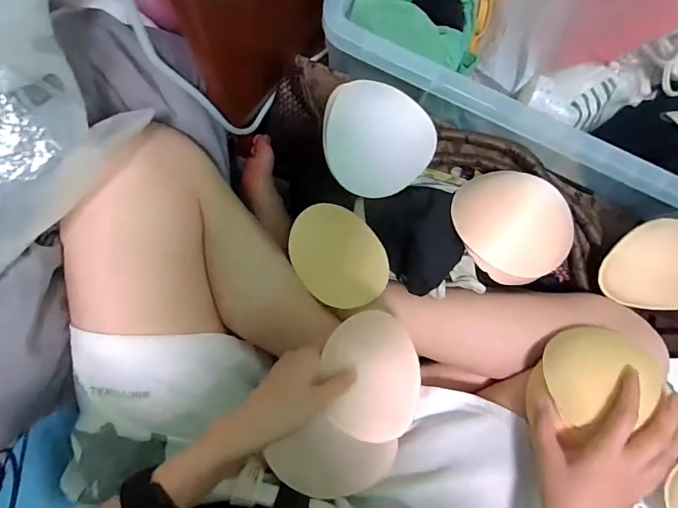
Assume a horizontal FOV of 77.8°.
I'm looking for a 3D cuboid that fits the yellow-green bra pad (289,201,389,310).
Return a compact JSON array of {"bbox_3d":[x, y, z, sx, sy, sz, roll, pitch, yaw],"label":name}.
[{"bbox_3d":[0.000,0.004,0.494,0.097,0.035,0.125,-39,88,-8],"label":"yellow-green bra pad"}]

